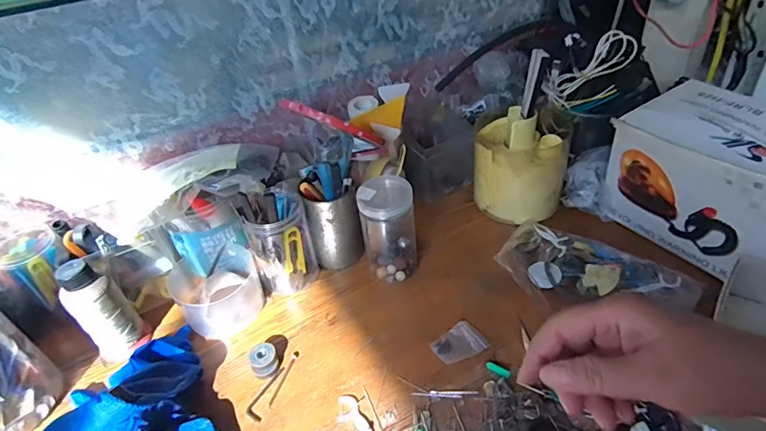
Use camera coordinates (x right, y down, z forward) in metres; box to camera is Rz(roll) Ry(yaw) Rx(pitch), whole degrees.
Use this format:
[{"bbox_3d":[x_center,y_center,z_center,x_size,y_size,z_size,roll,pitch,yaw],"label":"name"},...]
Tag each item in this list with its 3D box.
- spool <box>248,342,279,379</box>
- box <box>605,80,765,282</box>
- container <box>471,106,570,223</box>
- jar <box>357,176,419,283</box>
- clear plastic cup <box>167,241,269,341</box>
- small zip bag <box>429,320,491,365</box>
[{"bbox_3d":[-0.127,0.154,0.476,0.027,0.018,0.033,-20,39,-16],"label":"spool"},{"bbox_3d":[0.390,-0.042,0.517,0.138,0.141,0.197,-26,41,-22],"label":"box"},{"bbox_3d":[0.191,-0.068,0.625,0.120,0.125,0.112,7,40,18],"label":"container"},{"bbox_3d":[0.009,0.019,0.540,0.062,0.121,0.054,-5,38,4],"label":"jar"},{"bbox_3d":[-0.201,0.085,0.543,0.095,0.061,0.113,-24,40,-20],"label":"clear plastic cup"},{"bbox_3d":[0.082,0.138,0.477,0.052,0.006,0.039,-25,41,-22],"label":"small zip bag"}]

